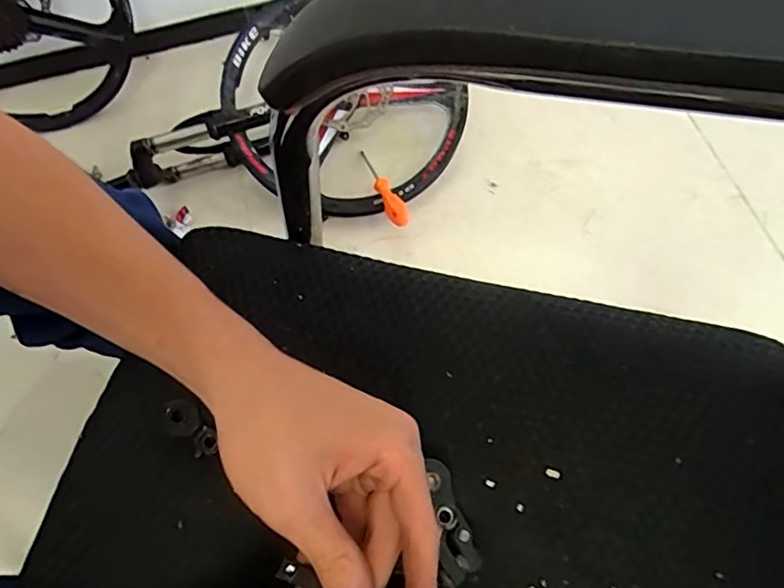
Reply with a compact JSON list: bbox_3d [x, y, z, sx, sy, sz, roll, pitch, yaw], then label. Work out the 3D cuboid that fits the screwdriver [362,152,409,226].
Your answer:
[{"bbox_3d":[-0.016,-0.182,0.947,0.031,0.026,0.201,-20,51,-8],"label":"screwdriver"}]

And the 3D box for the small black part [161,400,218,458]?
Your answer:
[{"bbox_3d":[-0.123,0.081,0.341,0.040,0.012,0.022,33,70,14],"label":"small black part"}]

